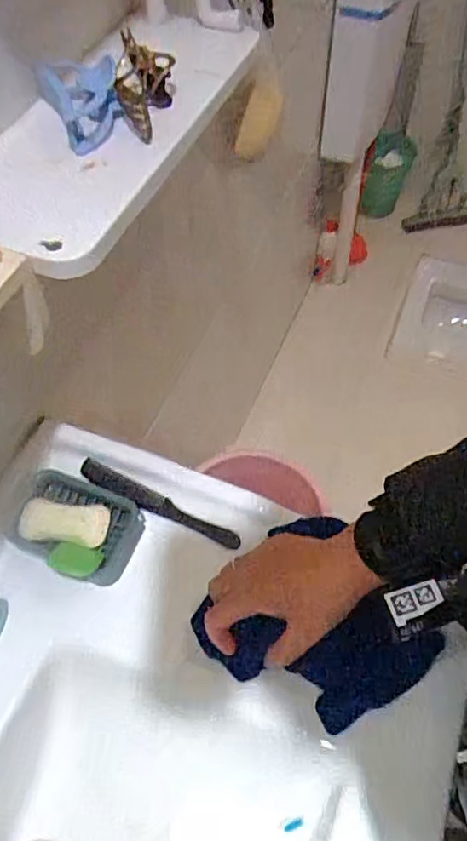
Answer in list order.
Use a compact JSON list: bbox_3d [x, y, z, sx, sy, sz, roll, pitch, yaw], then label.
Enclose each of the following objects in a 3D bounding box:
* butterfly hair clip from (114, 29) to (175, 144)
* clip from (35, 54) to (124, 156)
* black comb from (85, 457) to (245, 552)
[{"bbox_3d":[-0.067,-0.257,0.436,0.042,0.042,0.087,-4,56,-2],"label":"butterfly hair clip"},{"bbox_3d":[-0.108,-0.238,0.429,0.053,0.033,0.072,-24,59,-15],"label":"clip"},{"bbox_3d":[-0.078,0.084,0.577,0.181,0.010,0.022,24,60,16],"label":"black comb"}]

